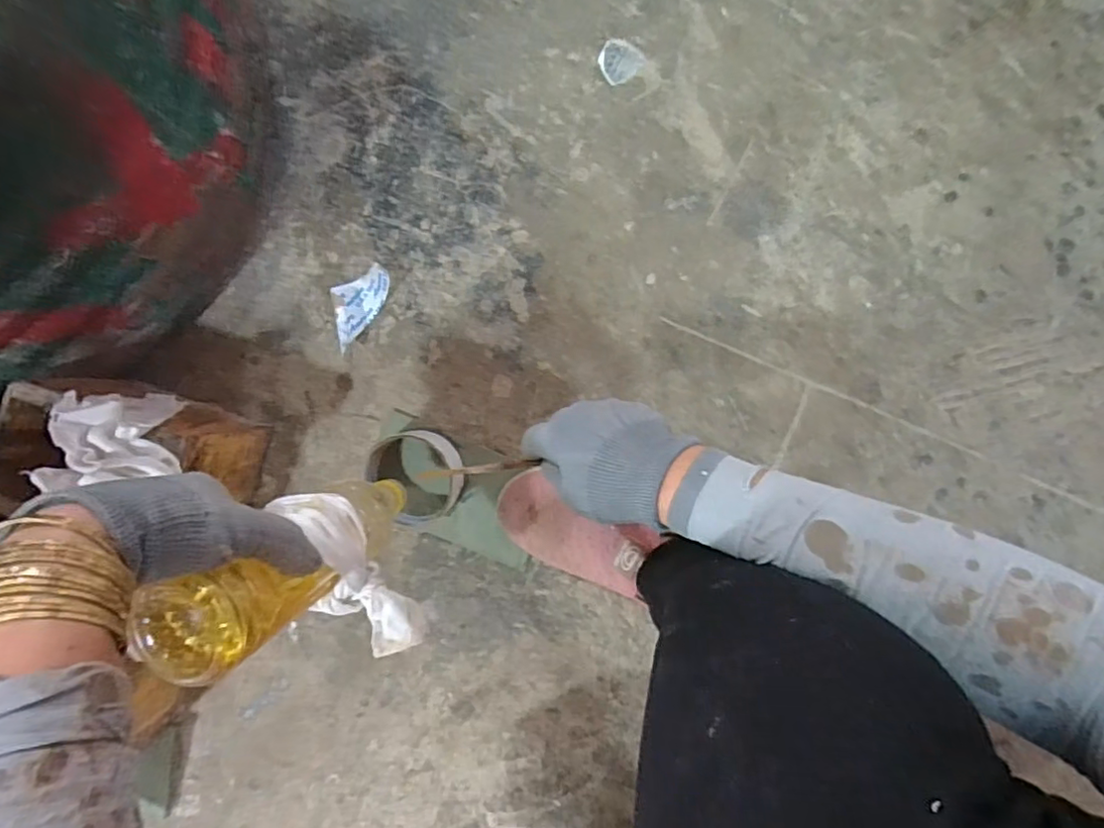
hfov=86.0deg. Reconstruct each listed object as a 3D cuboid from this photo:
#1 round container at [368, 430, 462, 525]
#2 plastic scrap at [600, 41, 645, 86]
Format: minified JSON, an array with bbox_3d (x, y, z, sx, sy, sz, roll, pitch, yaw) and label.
[{"bbox_3d":[-0.118,0.052,0.522,0.074,0.038,0.085,-33,88,2],"label":"round container"},{"bbox_3d":[0.060,-0.313,0.521,0.036,0.004,0.037,0,90,3],"label":"plastic scrap"}]

